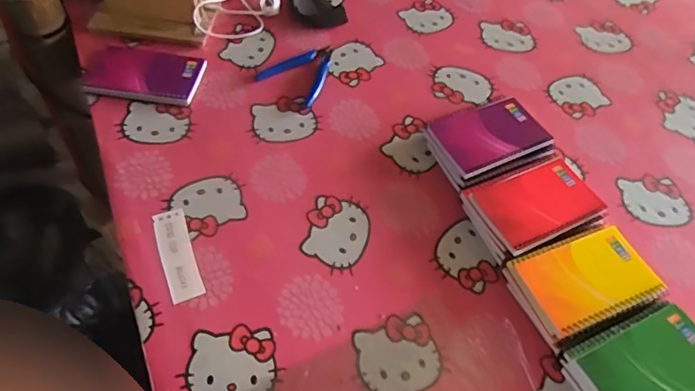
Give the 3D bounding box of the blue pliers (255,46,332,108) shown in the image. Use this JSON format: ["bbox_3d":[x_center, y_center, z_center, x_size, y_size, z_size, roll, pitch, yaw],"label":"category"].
[{"bbox_3d":[-0.064,-0.170,0.699,0.090,0.008,0.102,24,58,11],"label":"blue pliers"}]

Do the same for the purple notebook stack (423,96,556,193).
[{"bbox_3d":[0.169,-0.062,0.635,0.139,0.036,0.101,-22,61,-19],"label":"purple notebook stack"}]

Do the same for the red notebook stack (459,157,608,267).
[{"bbox_3d":[0.206,0.016,0.583,0.140,0.031,0.094,-17,59,-15],"label":"red notebook stack"}]

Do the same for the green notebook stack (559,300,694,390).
[{"bbox_3d":[0.277,0.164,0.483,0.131,0.033,0.093,-20,60,-17],"label":"green notebook stack"}]

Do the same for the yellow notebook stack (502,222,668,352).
[{"bbox_3d":[0.241,0.090,0.534,0.137,0.032,0.093,-19,60,-17],"label":"yellow notebook stack"}]

